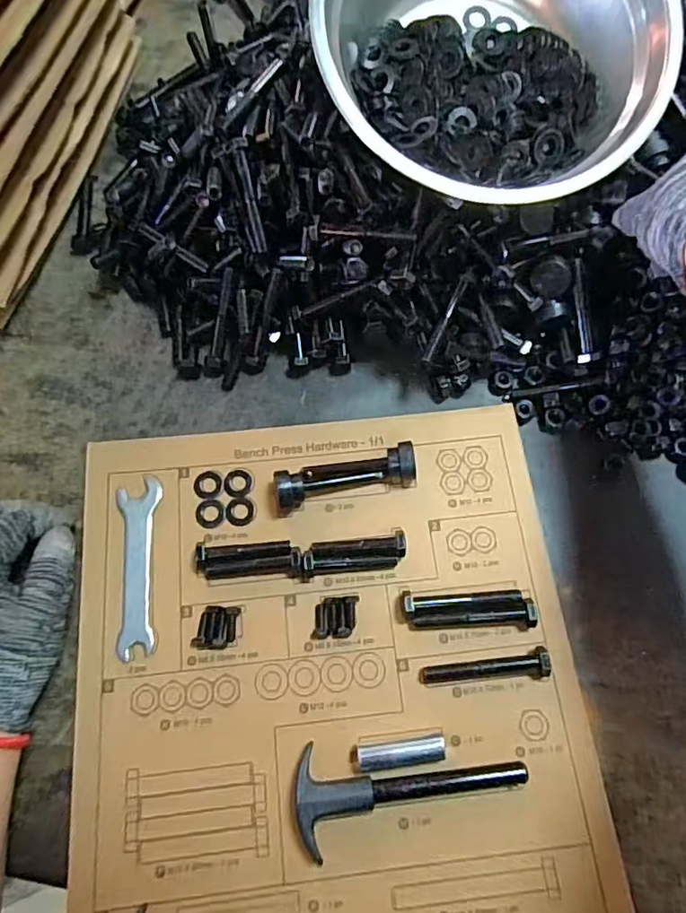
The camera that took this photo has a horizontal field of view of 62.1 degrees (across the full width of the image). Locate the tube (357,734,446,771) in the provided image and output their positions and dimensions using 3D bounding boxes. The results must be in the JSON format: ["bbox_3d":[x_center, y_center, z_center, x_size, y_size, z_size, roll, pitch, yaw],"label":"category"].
[{"bbox_3d":[0.034,0.172,0.330,0.050,0.013,0.013,-5,71,-4],"label":"tube"}]

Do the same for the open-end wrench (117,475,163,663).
[{"bbox_3d":[-0.132,0.069,0.367,0.026,0.004,0.114,-5,71,-4],"label":"open-end wrench"}]

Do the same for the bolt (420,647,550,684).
[{"bbox_3d":[0.086,0.128,0.345,0.075,0.017,0.016,-2,71,-3],"label":"bolt"}]

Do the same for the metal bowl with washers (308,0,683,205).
[{"bbox_3d":[0.089,-0.247,0.353,0.214,0.075,0.185,-2,92,-5],"label":"metal bowl with washers"}]

